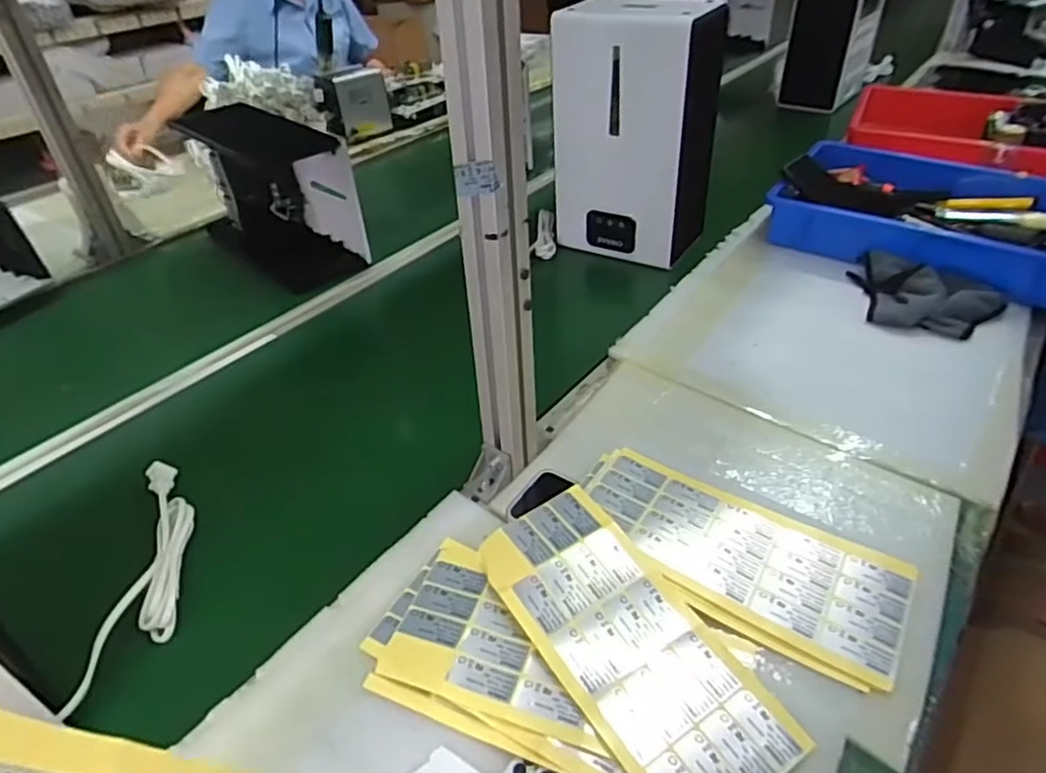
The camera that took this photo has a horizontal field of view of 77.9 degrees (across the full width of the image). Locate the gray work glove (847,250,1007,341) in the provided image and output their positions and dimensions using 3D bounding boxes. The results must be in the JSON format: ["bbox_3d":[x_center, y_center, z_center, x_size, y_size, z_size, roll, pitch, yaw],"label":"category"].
[{"bbox_3d":[0.530,-0.124,0.857,0.186,0.041,0.128,21,45,29],"label":"gray work glove"}]

